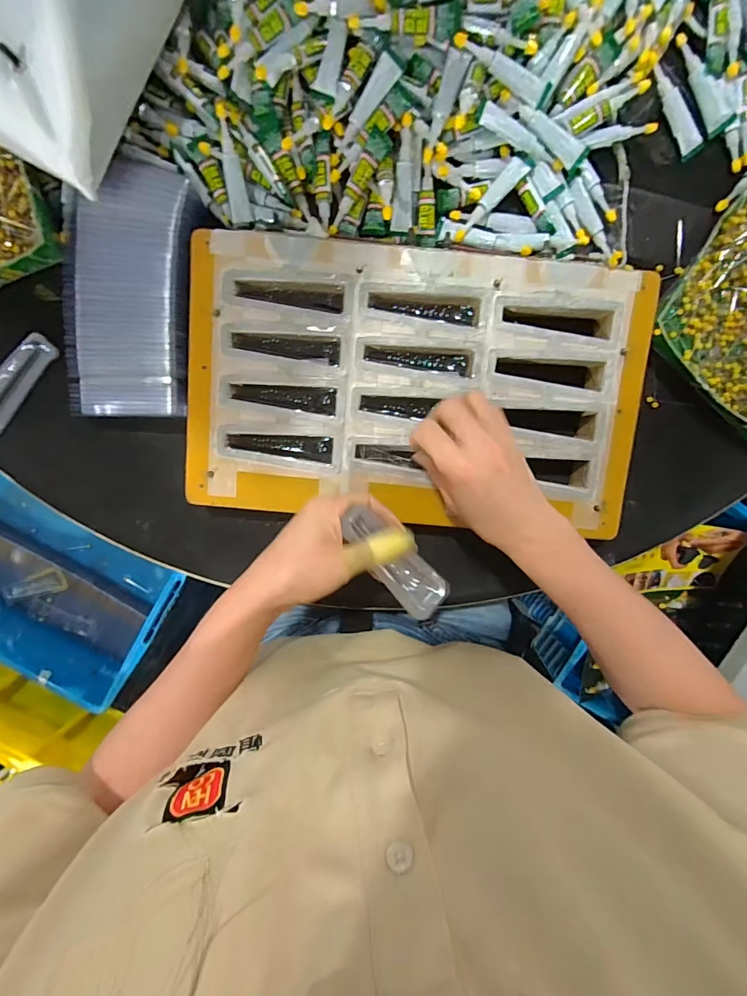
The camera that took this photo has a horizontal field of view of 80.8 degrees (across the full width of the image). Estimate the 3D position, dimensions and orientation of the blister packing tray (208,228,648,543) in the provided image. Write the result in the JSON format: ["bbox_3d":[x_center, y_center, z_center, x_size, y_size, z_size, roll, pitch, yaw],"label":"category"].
[{"bbox_3d":[0.040,-0.094,0.388,0.368,0.045,0.224,4,95,-1],"label":"blister packing tray"}]

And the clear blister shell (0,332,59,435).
[{"bbox_3d":[-0.336,-0.105,0.405,0.030,0.024,0.106,43,96,-6],"label":"clear blister shell"}]

